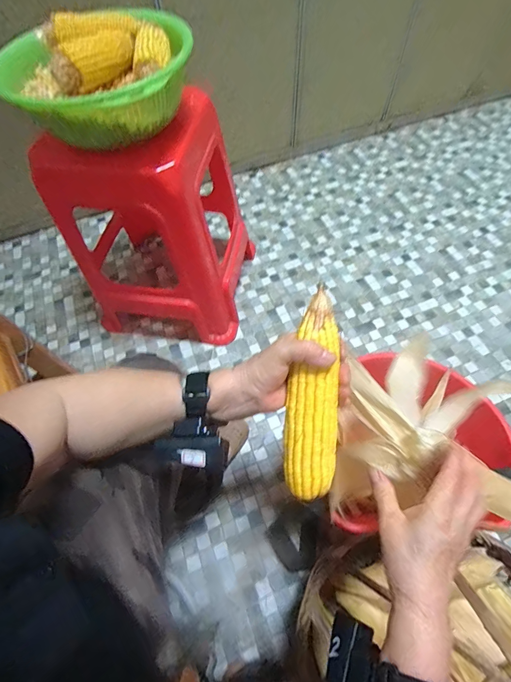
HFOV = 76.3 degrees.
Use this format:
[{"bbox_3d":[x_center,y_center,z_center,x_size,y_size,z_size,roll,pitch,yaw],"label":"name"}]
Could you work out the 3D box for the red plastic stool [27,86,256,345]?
[{"bbox_3d":[-0.220,-0.261,0.761,0.371,0.506,0.329,3,63,4],"label":"red plastic stool"}]

